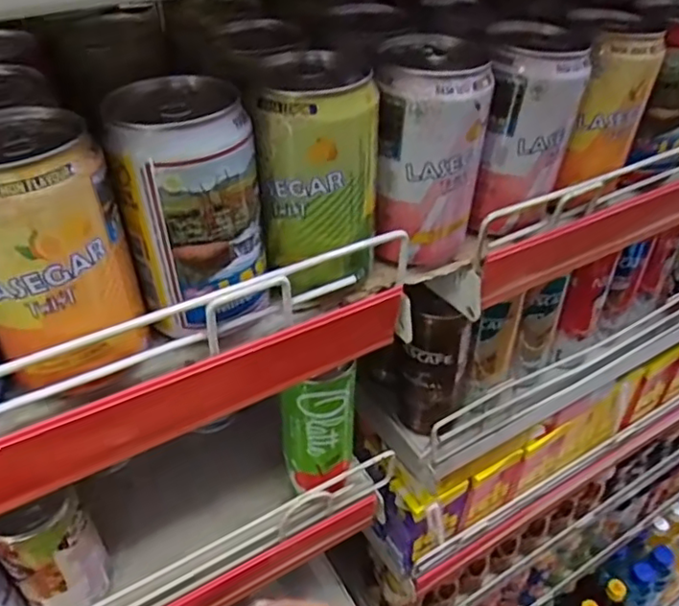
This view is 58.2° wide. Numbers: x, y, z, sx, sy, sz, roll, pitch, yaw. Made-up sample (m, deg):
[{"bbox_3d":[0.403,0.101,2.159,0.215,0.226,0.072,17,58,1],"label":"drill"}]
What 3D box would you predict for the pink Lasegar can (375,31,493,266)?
[{"bbox_3d":[0.051,-0.082,0.338,0.057,0.110,0.059,12,41,11],"label":"pink Lasegar can"}]

